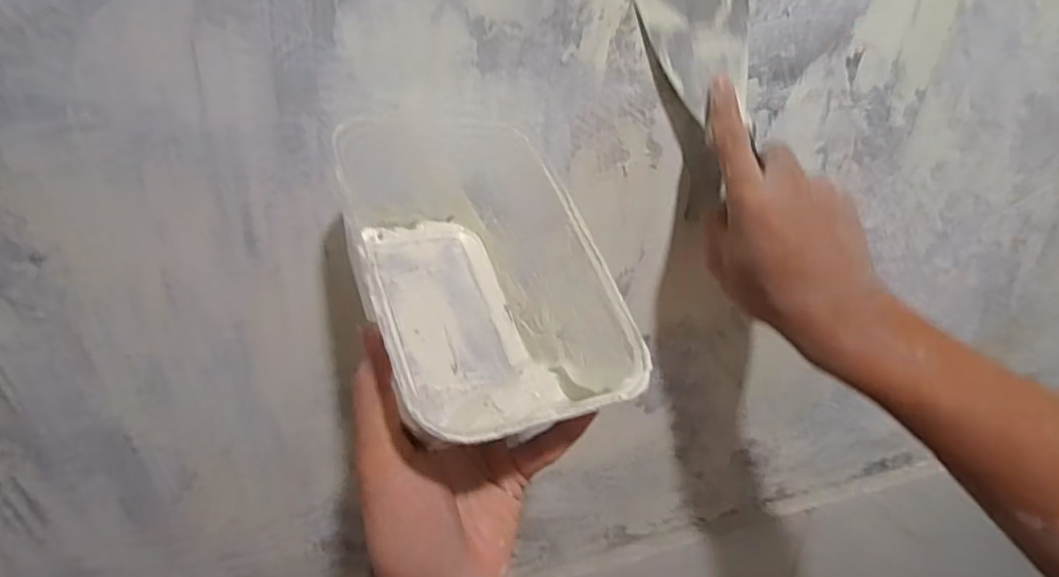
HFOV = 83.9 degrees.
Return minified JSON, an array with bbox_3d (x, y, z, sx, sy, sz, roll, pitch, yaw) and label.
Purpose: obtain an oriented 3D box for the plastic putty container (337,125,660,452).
[{"bbox_3d":[-0.036,-0.013,0.311,0.123,0.079,0.205,-9,63,-29],"label":"plastic putty container"}]

